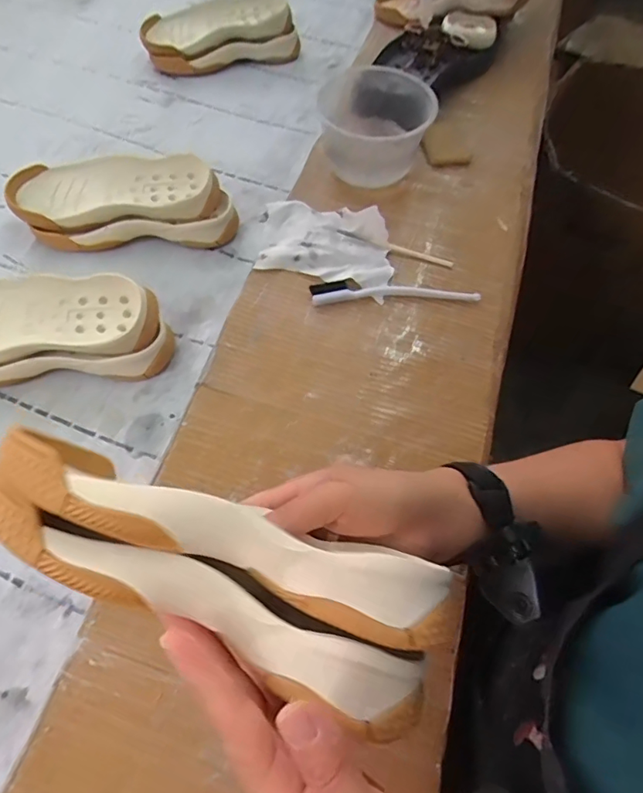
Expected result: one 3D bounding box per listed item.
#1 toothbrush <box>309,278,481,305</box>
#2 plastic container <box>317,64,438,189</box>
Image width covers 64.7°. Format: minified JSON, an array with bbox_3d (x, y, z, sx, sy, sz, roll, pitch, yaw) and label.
[{"bbox_3d":[0.075,-0.106,0.516,0.169,0.014,0.025,-3,62,-3],"label":"toothbrush"},{"bbox_3d":[0.060,-0.310,0.587,0.126,0.080,0.133,8,62,2],"label":"plastic container"}]

